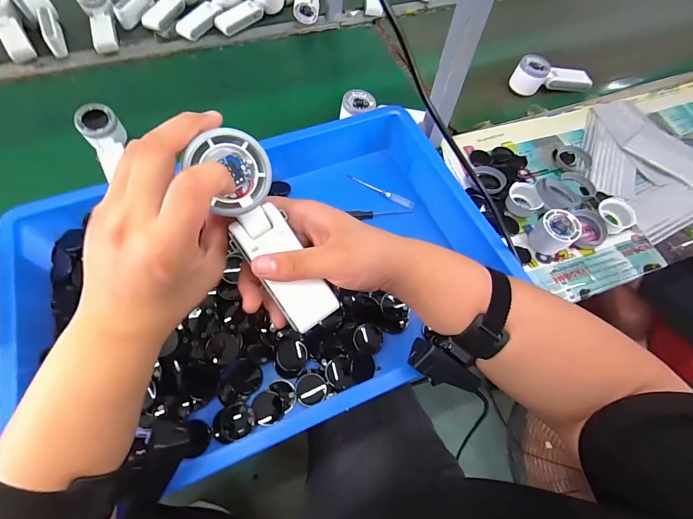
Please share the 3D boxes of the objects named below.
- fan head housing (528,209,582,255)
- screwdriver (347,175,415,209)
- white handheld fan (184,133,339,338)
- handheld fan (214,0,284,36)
[{"bbox_3d":[0.309,-0.039,0.528,0.051,0.048,0.055,1,61,-2],"label":"fan head housing"},{"bbox_3d":[0.055,-0.111,0.571,0.120,0.012,0.015,32,64,14],"label":"screwdriver"},{"bbox_3d":[-0.060,-0.017,0.271,0.058,0.027,0.158,-25,109,-16],"label":"white handheld fan"},{"bbox_3d":[-0.214,-0.553,0.779,0.171,0.056,0.050,-43,71,-8],"label":"handheld fan"}]

